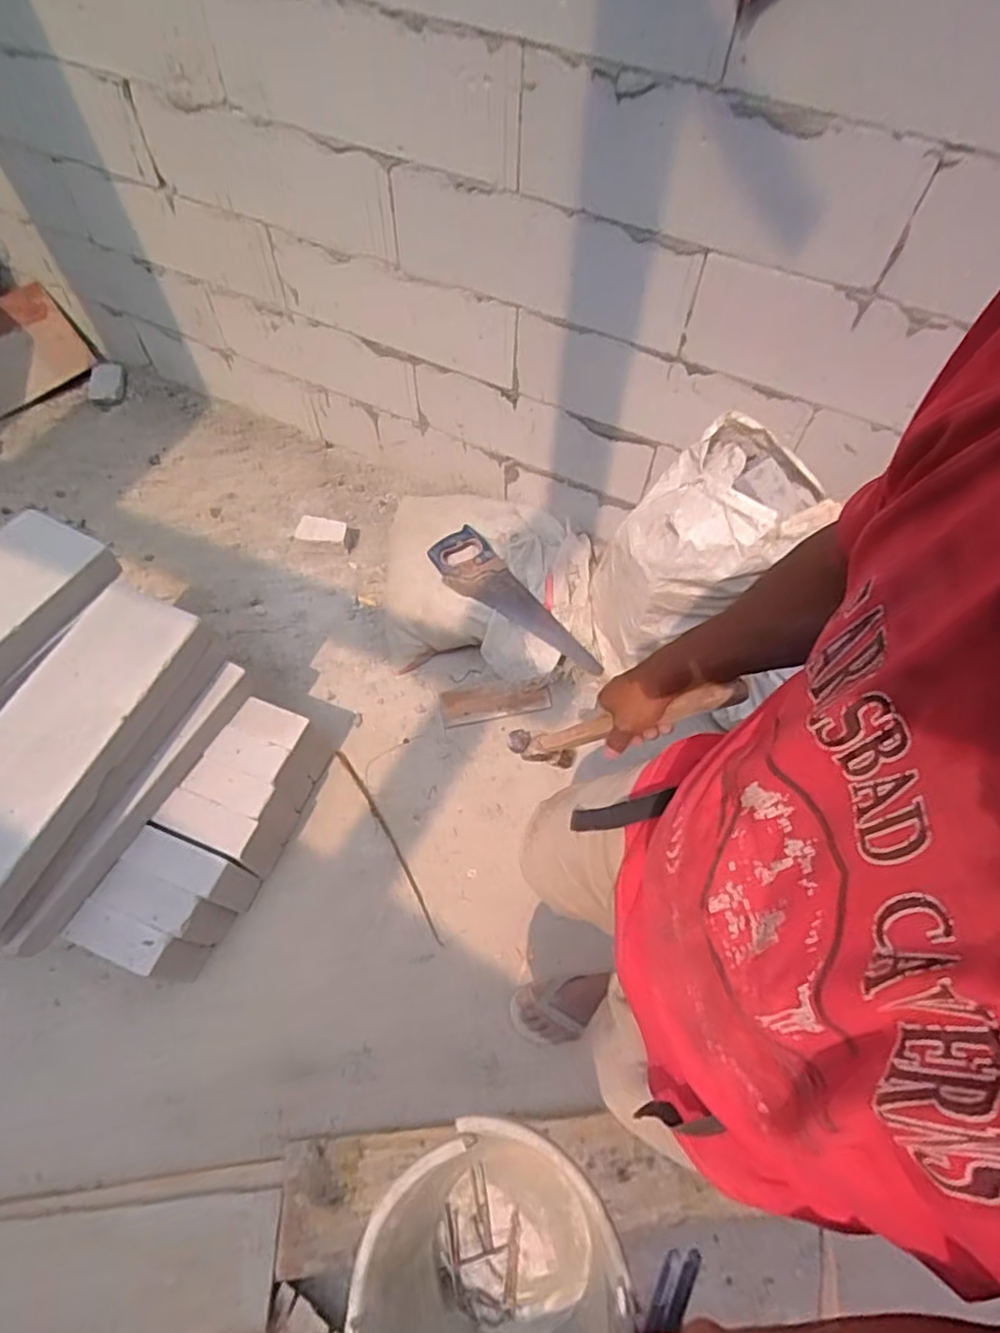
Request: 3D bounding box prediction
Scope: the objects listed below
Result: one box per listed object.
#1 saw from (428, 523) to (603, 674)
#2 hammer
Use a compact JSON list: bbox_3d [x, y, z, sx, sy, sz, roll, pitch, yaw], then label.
[{"bbox_3d":[0.044,-0.141,1.548,0.460,0.035,0.126,39,65,2],"label":"saw"},{"bbox_3d":[0.141,0.069,0.759,0.101,0.286,0.026,32,53,-32],"label":"hammer"}]

